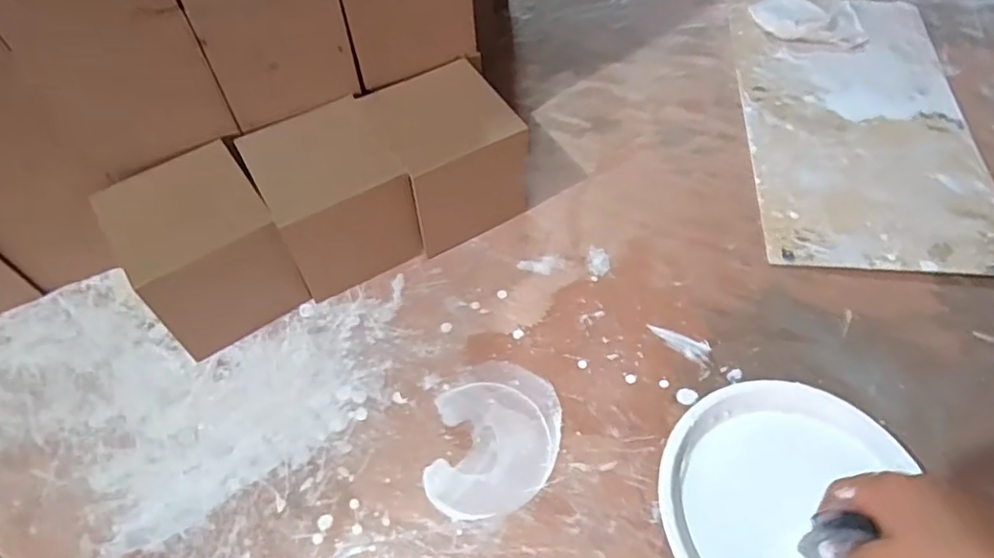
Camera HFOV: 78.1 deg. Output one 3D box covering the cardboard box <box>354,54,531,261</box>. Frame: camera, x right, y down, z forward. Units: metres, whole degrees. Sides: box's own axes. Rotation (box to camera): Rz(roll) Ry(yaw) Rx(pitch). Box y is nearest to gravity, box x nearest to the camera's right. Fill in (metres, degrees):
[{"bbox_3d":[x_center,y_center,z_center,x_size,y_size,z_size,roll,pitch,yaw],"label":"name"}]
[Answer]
[{"bbox_3d":[-0.043,-0.111,0.568,0.109,0.110,0.122,-25,59,-13],"label":"cardboard box"}]

